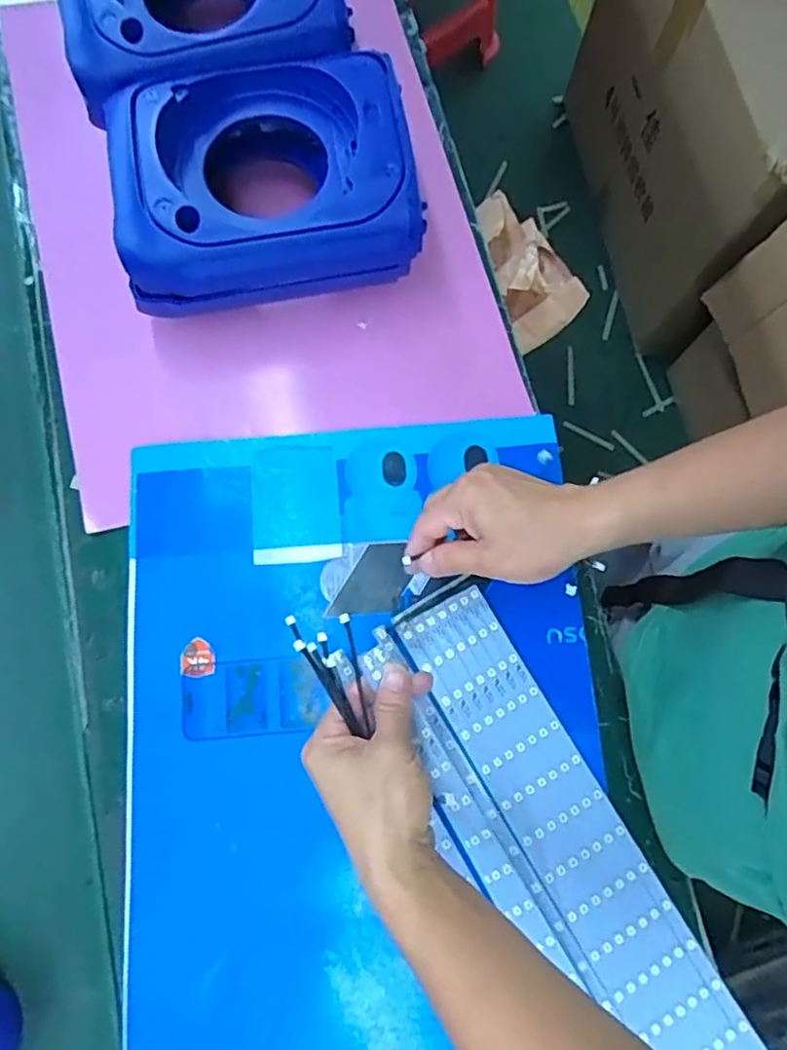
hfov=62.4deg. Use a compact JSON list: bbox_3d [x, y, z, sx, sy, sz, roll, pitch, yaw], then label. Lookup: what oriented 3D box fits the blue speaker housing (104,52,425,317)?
[{"bbox_3d":[-0.099,-0.264,0.505,0.224,0.081,0.161,-8,77,-3],"label":"blue speaker housing"}]

